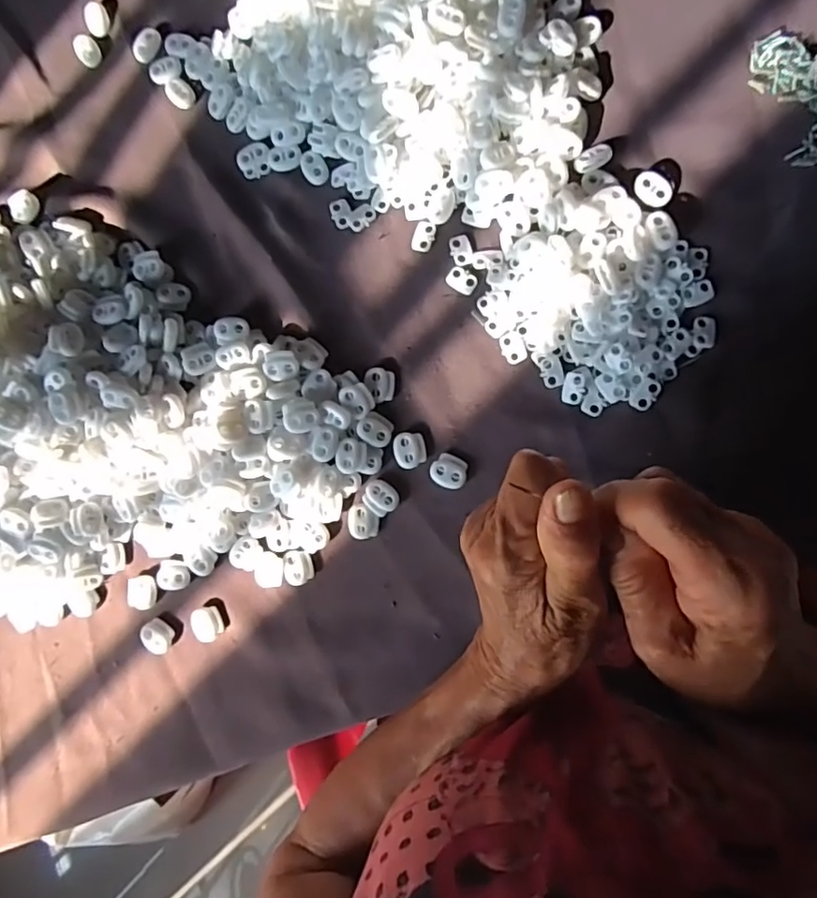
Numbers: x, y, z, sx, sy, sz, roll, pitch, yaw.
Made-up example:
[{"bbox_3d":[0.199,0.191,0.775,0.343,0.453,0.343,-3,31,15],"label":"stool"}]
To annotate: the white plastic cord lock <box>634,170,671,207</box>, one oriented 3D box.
[{"bbox_3d":[0.143,-0.152,0.344,0.023,0.005,0.017,37,96,8],"label":"white plastic cord lock"}]

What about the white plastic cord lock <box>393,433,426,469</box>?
[{"bbox_3d":[0.001,0.001,0.365,0.019,0.004,0.022,-10,88,9],"label":"white plastic cord lock"}]

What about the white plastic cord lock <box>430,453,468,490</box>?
[{"bbox_3d":[0.025,0.014,0.362,0.022,0.004,0.020,20,93,9],"label":"white plastic cord lock"}]

